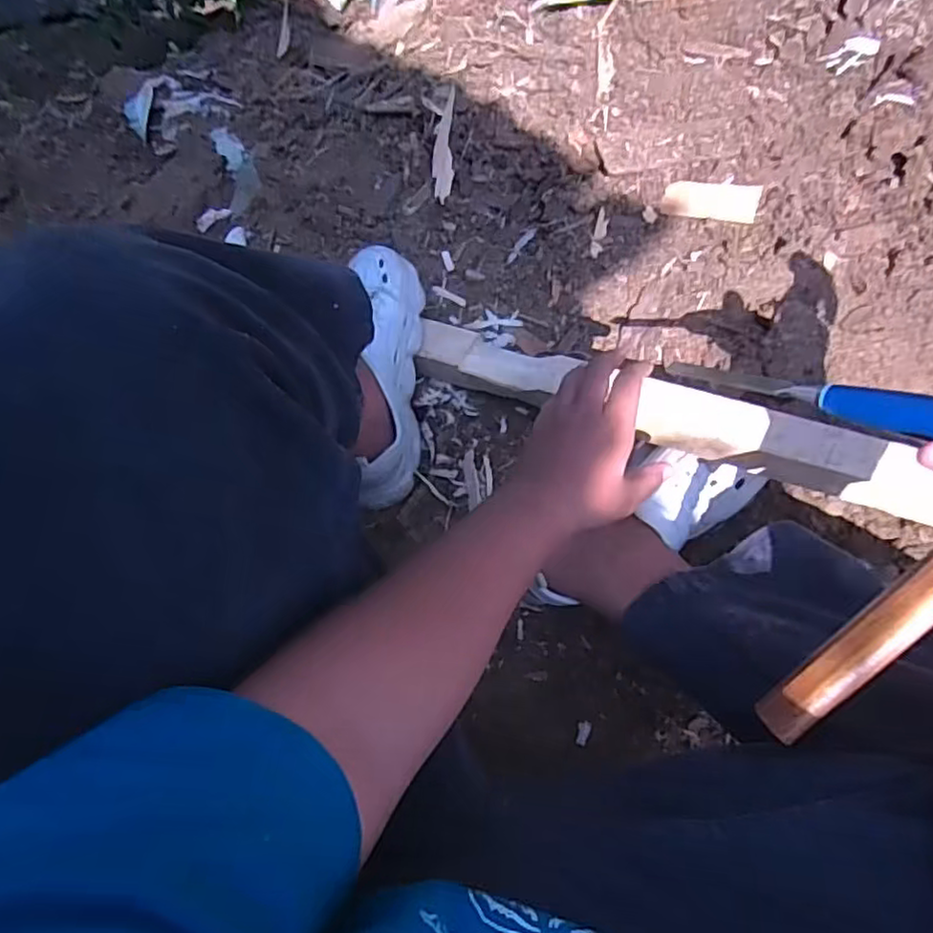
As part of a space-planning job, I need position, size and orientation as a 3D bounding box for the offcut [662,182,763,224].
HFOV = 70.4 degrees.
[{"bbox_3d":[0.266,-0.290,0.719,0.098,0.006,0.040,15,93,23],"label":"offcut"}]

